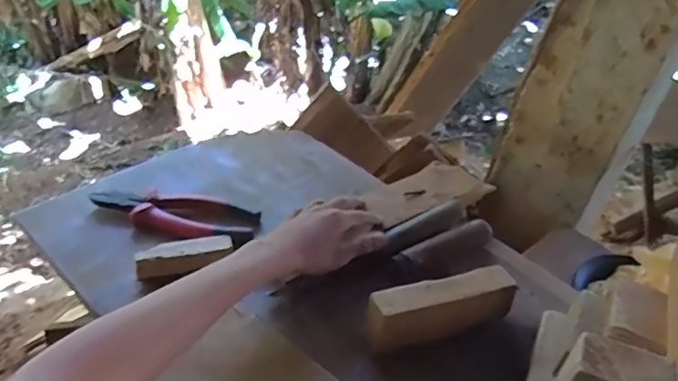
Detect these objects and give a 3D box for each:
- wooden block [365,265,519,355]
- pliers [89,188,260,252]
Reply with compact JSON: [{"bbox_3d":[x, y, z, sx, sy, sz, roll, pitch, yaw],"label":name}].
[{"bbox_3d":[0.090,0.106,0.484,0.144,0.056,0.030,-10,43,-19],"label":"wooden block"},{"bbox_3d":[-0.183,0.027,0.585,0.187,0.028,0.071,12,40,6],"label":"pliers"}]

